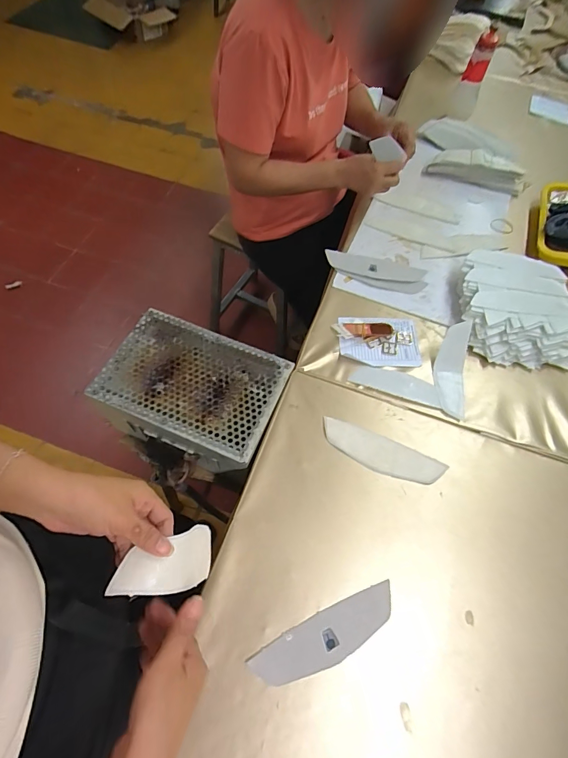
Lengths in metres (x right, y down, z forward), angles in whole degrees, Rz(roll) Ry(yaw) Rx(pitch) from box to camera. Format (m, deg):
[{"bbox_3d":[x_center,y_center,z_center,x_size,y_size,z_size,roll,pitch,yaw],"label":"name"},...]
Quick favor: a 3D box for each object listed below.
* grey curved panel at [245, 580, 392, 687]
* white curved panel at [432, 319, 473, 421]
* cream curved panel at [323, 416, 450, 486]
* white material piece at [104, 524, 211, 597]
[{"bbox_3d":[0.057,0.331,0.494,0.196,0.005,0.055,-22,65,-13],"label":"grey curved panel"},{"bbox_3d":[0.289,-0.017,0.666,0.048,0.026,0.164,8,82,3],"label":"white curved panel"},{"bbox_3d":[0.153,0.117,0.607,0.191,0.004,0.055,23,64,10],"label":"cream curved panel"},{"bbox_3d":[-0.110,0.186,0.386,0.047,0.115,0.048,-41,63,24],"label":"white material piece"}]

